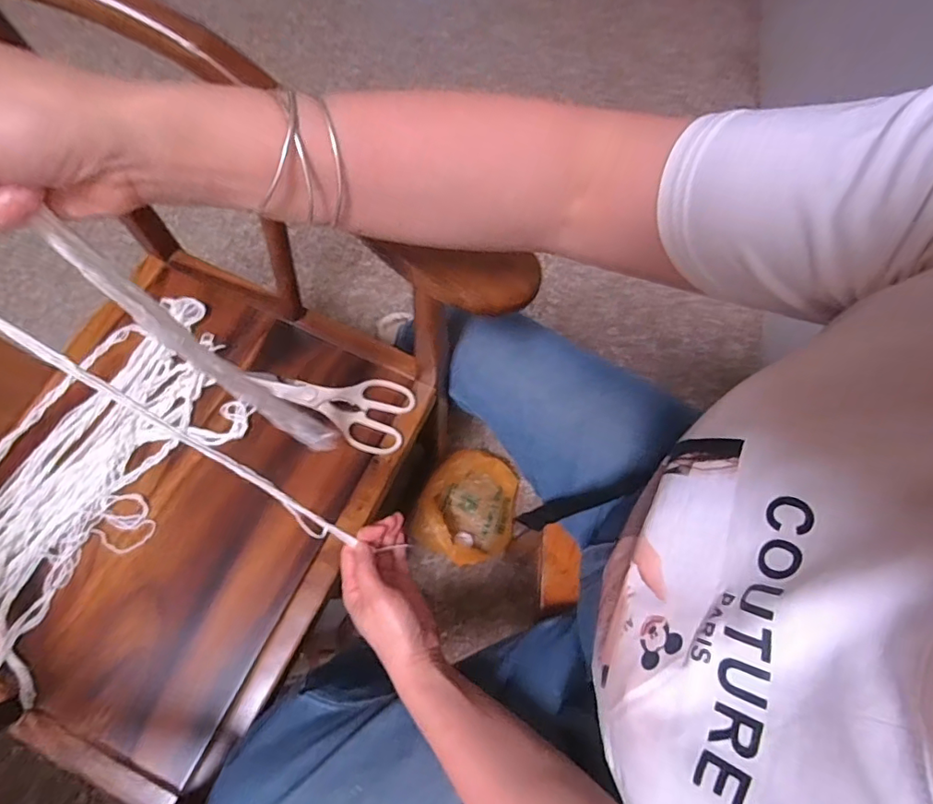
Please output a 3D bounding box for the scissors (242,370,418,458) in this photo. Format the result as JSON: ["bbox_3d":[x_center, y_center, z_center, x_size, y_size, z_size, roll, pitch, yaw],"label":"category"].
[{"bbox_3d":[-0.155,-0.008,0.616,0.183,0.017,0.086,21,69,6],"label":"scissors"}]

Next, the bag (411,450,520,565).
[{"bbox_3d":[0.008,0.187,0.958,0.171,0.083,0.195,26,70,8],"label":"bag"}]

